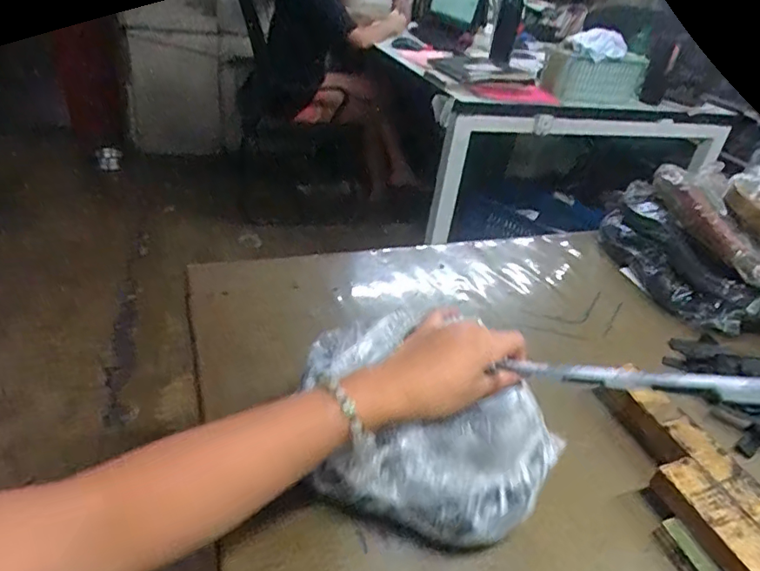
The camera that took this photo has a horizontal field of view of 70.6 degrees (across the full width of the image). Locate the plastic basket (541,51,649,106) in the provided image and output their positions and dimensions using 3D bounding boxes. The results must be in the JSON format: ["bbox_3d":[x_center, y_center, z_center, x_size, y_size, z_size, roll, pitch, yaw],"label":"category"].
[{"bbox_3d":[0.652,-0.639,1.646,0.317,0.136,0.129,-9,37,-24],"label":"plastic basket"}]

